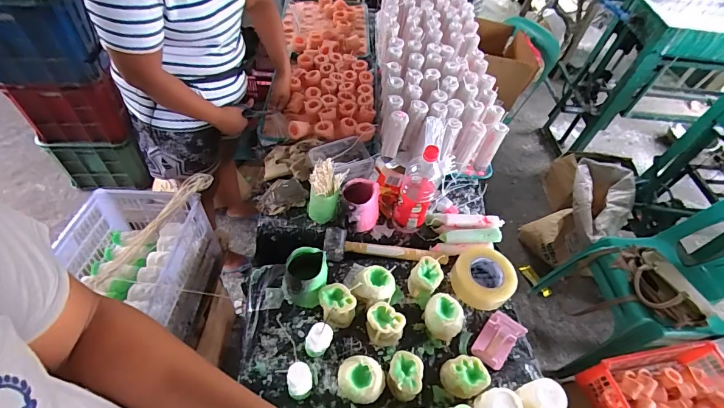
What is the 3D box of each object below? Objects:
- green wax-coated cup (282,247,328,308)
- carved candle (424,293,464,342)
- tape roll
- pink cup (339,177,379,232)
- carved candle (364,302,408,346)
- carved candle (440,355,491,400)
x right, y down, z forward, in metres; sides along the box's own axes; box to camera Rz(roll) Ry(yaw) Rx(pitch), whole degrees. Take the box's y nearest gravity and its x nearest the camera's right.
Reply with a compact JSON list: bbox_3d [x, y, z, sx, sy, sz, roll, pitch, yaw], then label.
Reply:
[{"bbox_3d":[-0.117,0.151,0.776,0.091,0.108,0.084,4,52,-5],"label":"green wax-coated cup"},{"bbox_3d":[0.162,0.229,0.770,0.074,0.072,0.076,14,52,3],"label":"carved candle"},{"bbox_3d":[0.273,0.161,0.855,0.132,0.045,0.140,4,52,-5],"label":"tape roll"},{"bbox_3d":[-0.004,0.004,0.896,0.088,0.103,0.081,4,52,-5],"label":"pink cup"},{"bbox_3d":[0.043,0.240,0.749,0.073,0.075,0.053,33,55,17],"label":"carved candle"},{"bbox_3d":[0.189,0.326,0.709,0.068,0.080,0.064,4,52,-5],"label":"carved candle"}]

